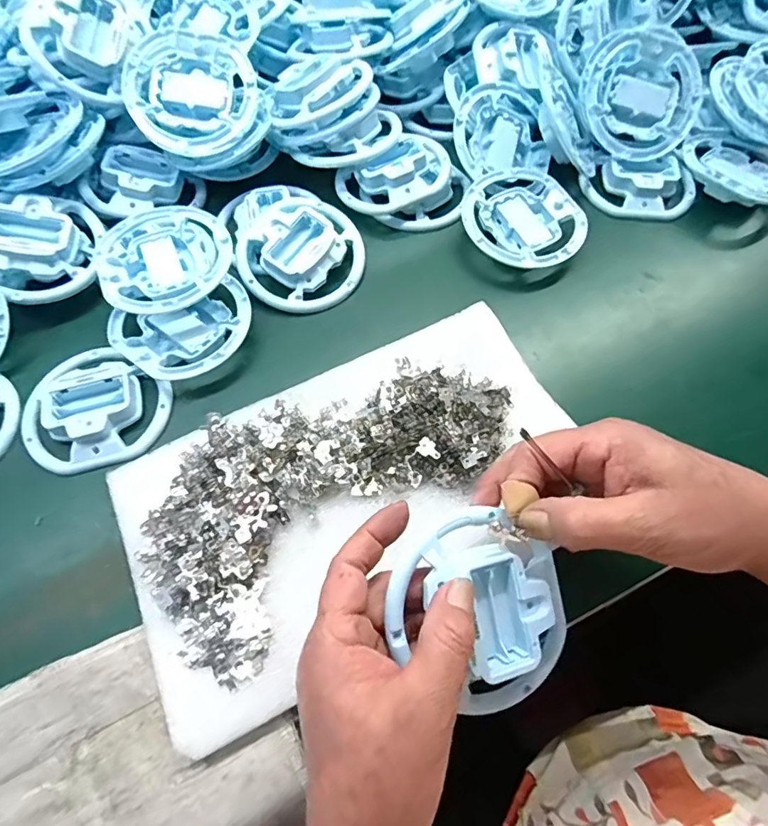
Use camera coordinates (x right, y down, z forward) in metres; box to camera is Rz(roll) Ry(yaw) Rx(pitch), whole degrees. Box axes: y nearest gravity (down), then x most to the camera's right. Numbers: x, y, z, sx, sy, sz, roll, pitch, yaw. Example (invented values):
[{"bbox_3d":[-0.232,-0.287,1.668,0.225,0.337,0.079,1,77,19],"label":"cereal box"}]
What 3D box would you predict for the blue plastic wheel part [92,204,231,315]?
[{"bbox_3d":[-0.177,-0.119,0.402,0.108,0.022,0.100,0,64,1],"label":"blue plastic wheel part"}]

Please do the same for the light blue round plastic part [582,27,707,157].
[{"bbox_3d":[0.231,-0.289,0.464,0.101,0.020,0.109,-1,102,-4],"label":"light blue round plastic part"}]

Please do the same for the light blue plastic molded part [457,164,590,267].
[{"bbox_3d":[0.121,-0.167,0.445,0.105,0.025,0.101,15,65,8],"label":"light blue plastic molded part"}]

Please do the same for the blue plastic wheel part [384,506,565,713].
[{"bbox_3d":[0.056,0.102,0.268,0.098,0.032,0.098,1,85,-17],"label":"blue plastic wheel part"}]

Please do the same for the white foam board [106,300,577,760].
[{"bbox_3d":[-0.014,0.045,0.338,0.303,0.032,0.175,-28,67,-12],"label":"white foam board"}]

